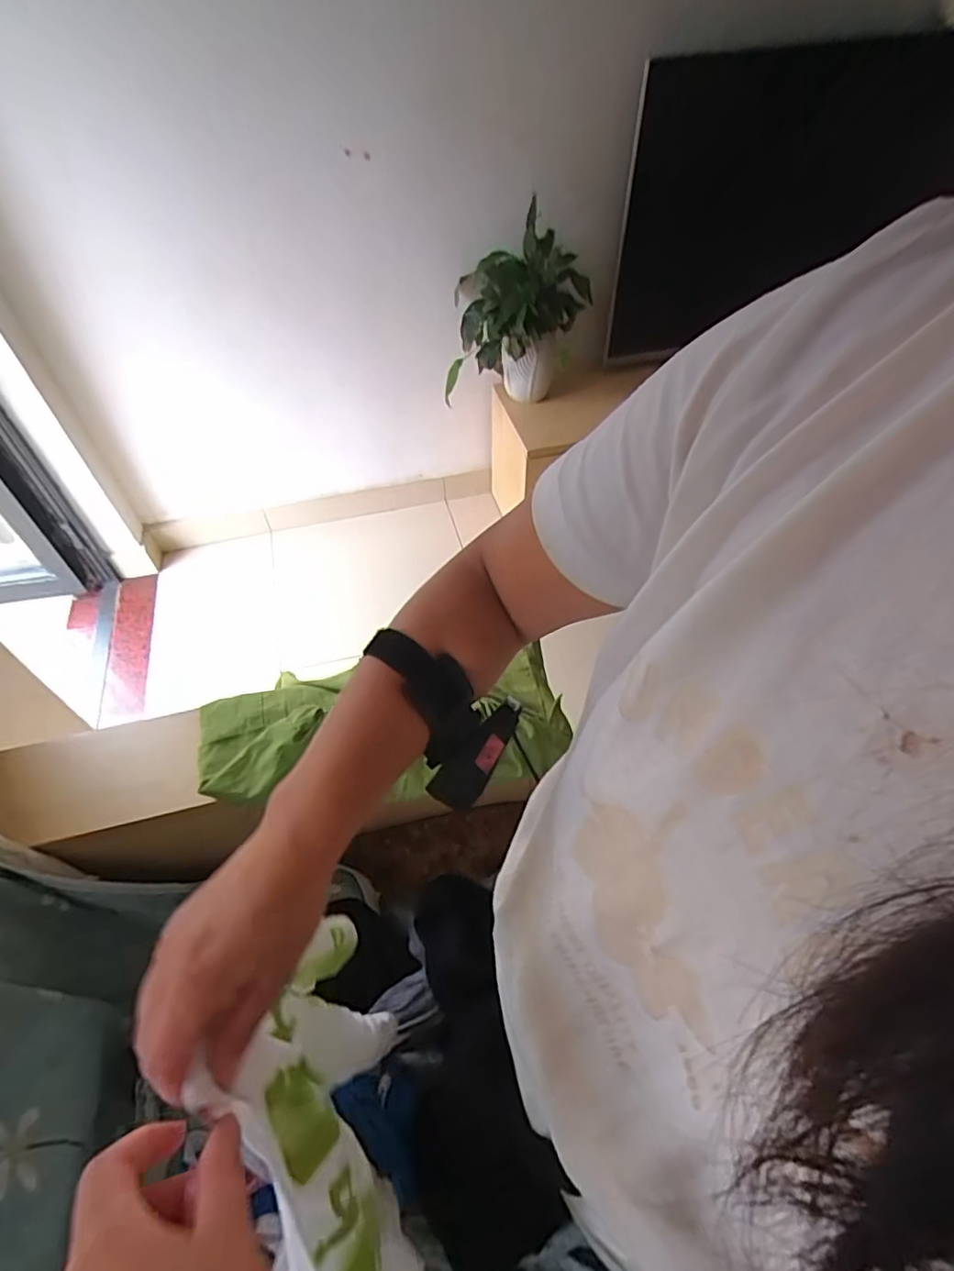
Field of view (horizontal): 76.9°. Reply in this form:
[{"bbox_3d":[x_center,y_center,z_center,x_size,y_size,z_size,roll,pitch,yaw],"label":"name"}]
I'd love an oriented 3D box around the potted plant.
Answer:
[{"bbox_3d":[0.082,-0.748,1.441,0.308,0.331,0.216,-29,57,-20],"label":"potted plant"}]

